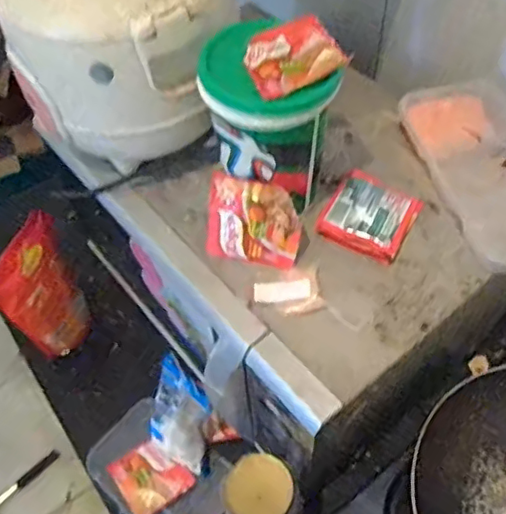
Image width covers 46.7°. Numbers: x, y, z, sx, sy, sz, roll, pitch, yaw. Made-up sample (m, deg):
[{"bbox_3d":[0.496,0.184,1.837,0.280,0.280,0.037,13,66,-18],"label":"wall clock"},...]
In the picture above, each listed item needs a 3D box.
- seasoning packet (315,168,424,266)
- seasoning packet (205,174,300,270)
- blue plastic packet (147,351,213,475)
[{"bbox_3d":[0.111,-0.040,0.550,0.076,0.021,0.081,25,61,19],"label":"seasoning packet"},{"bbox_3d":[0.000,-0.031,0.523,0.083,0.076,0.008,13,27,12],"label":"seasoning packet"},{"bbox_3d":[-0.084,0.185,0.680,0.079,0.120,0.032,34,25,31],"label":"blue plastic packet"}]

